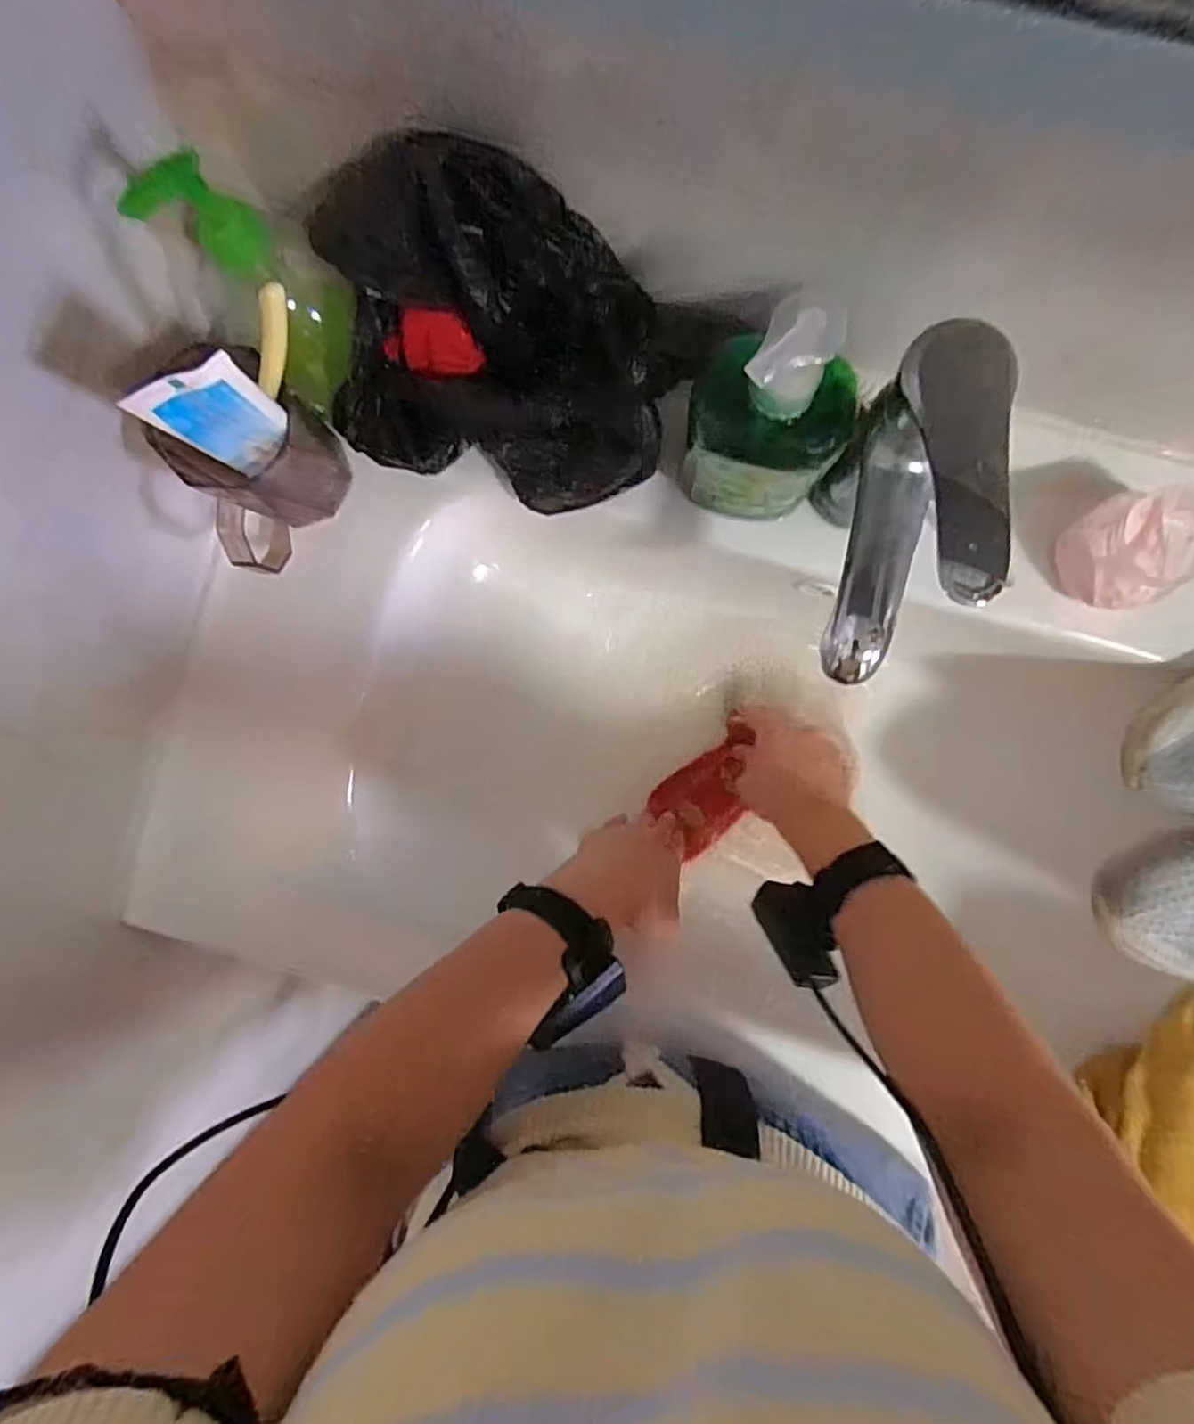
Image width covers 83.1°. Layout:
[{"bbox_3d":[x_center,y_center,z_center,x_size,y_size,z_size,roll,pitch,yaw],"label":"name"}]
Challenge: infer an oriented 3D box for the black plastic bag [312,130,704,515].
[{"bbox_3d":[-0.056,-0.205,0.382,0.208,0.118,0.128,18,91,3],"label":"black plastic bag"}]

